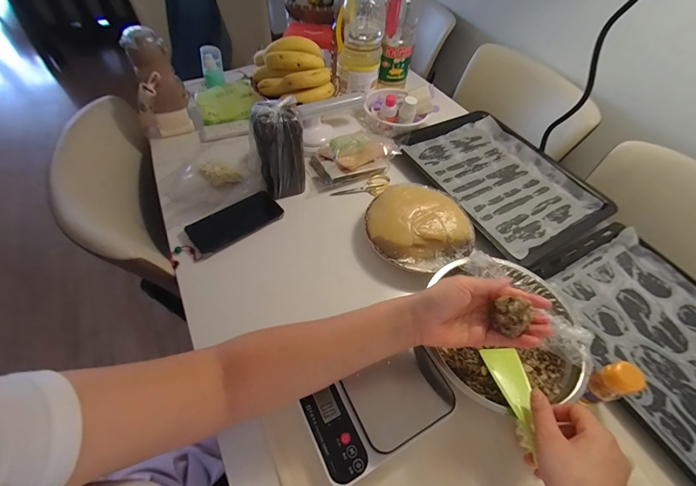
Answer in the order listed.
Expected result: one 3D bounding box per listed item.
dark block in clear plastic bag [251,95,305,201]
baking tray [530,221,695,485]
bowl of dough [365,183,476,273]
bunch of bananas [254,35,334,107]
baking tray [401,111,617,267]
[{"bbox_3d":[-0.125,-0.161,0.574,0.081,0.180,0.059,-17,57,-16],"label":"dark block in clear plastic bag"},{"bbox_3d":[0.513,0.159,0.491,0.294,0.027,0.395,-20,58,-18],"label":"baking tray"},{"bbox_3d":[0.122,-0.029,0.566,0.172,0.064,0.168,2,54,-3],"label":"bowl of dough"},{"bbox_3d":[-0.129,-0.396,0.707,0.172,0.099,0.143,-7,55,-11],"label":"bunch of bananas"},{"bbox_3d":[0.328,-0.143,0.688,0.312,0.034,0.382,-24,59,-20],"label":"baking tray"}]

